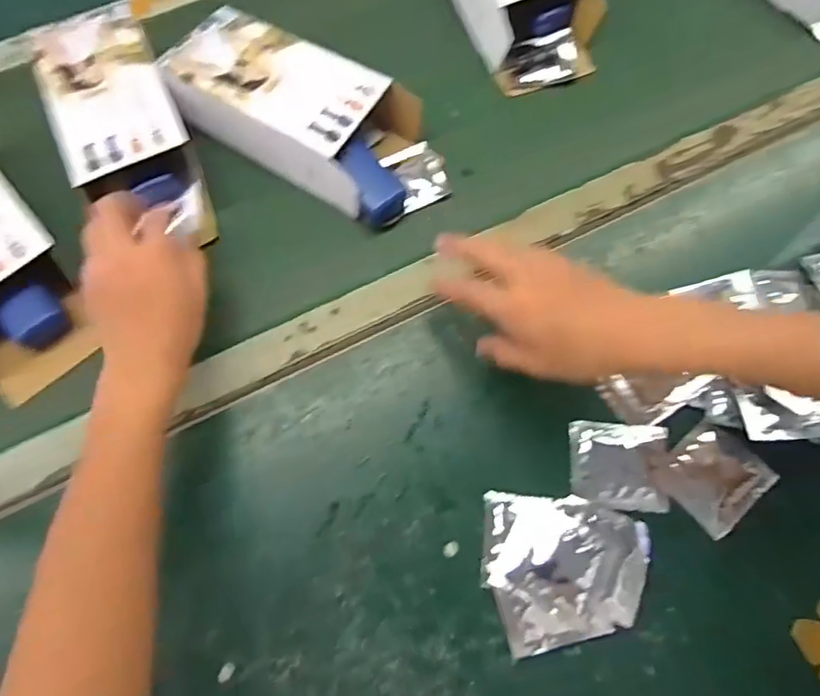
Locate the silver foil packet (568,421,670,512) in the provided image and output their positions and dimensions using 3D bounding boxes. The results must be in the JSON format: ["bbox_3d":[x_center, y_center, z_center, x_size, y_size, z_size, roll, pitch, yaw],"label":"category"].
[{"bbox_3d":[0.157,0.087,0.409,0.072,0.004,0.062,4,70,3],"label":"silver foil packet"}]

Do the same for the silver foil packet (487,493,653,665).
[{"bbox_3d":[0.110,0.157,0.381,0.114,0.012,0.100,2,70,2],"label":"silver foil packet"}]

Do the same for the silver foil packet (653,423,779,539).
[{"bbox_3d":[0.229,0.094,0.408,0.073,0.005,0.065,-38,73,-12],"label":"silver foil packet"}]

